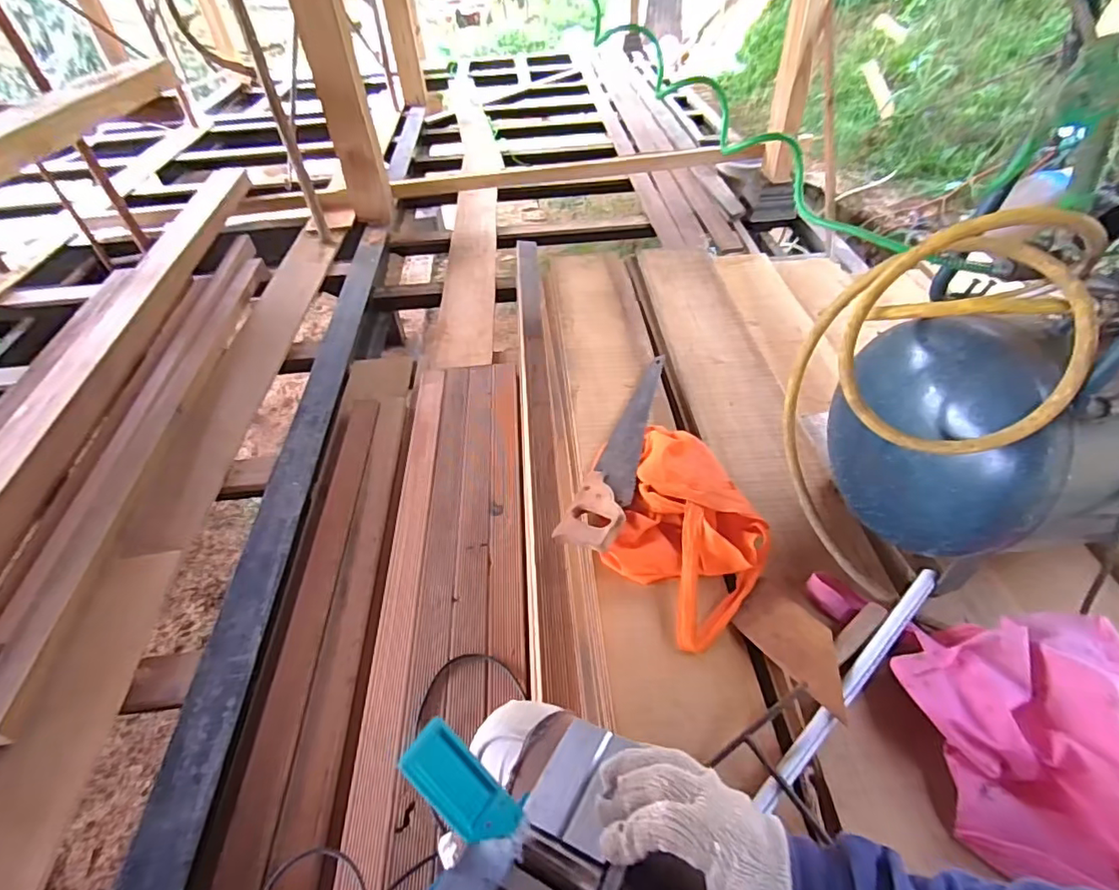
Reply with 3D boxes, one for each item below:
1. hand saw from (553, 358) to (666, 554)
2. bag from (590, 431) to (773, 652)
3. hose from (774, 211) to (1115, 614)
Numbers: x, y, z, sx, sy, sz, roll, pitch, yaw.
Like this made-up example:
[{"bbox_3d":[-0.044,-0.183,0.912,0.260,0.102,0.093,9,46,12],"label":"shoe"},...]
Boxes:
[{"bbox_3d":[0.131,-0.016,0.943,0.099,0.021,0.491,3,42,32],"label":"hand saw"},{"bbox_3d":[0.169,0.113,0.812,0.226,0.075,0.342,-18,47,-14],"label":"bag"},{"bbox_3d":[0.395,-0.040,0.651,0.237,0.468,0.168,23,50,24],"label":"hose"}]

